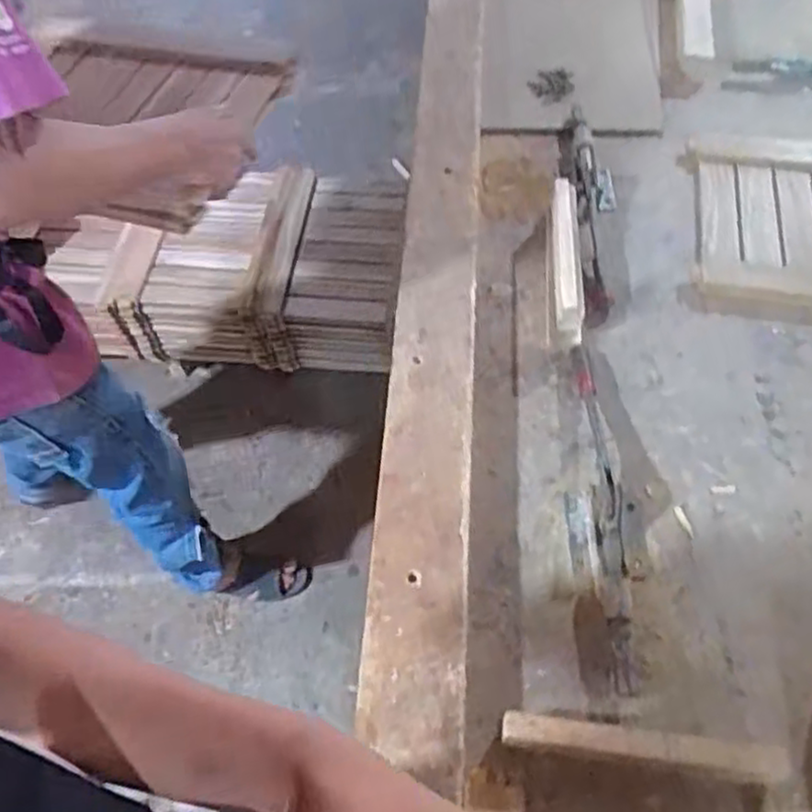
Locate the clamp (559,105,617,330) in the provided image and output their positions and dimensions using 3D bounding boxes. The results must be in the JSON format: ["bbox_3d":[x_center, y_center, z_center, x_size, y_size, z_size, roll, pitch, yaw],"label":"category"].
[{"bbox_3d":[0.254,-0.264,0.991,0.066,0.032,0.399,-1,58,4],"label":"clamp"}]

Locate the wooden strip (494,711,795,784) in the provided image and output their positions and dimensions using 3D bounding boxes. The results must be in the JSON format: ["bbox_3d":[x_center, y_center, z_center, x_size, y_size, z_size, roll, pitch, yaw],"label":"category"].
[{"bbox_3d":[0.200,0.292,0.622,0.233,0.055,0.025,4,58,7],"label":"wooden strip"}]

